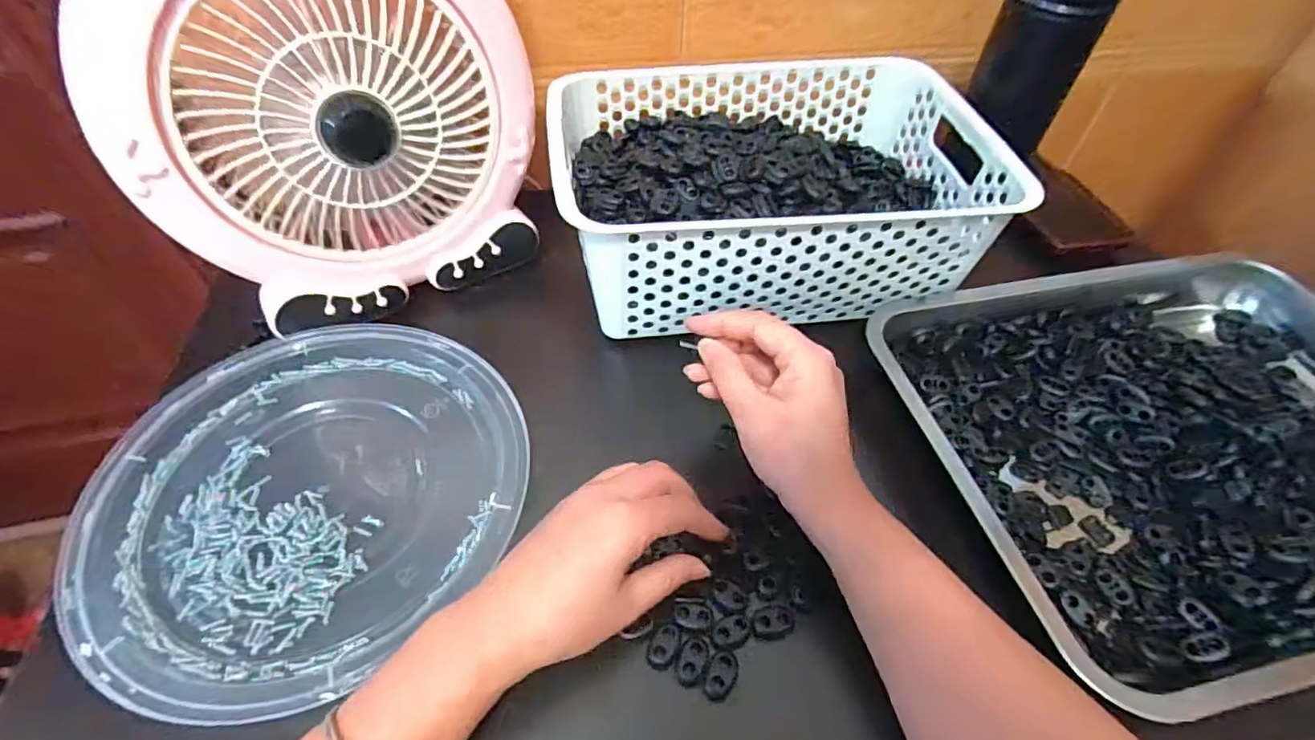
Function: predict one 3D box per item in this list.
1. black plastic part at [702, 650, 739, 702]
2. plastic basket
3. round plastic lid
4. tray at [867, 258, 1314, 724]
[{"bbox_3d":[0.032,0.152,0.291,0.013,0.007,0.022,20,53,14],"label":"black plastic part"},{"bbox_3d":[0.082,-0.151,0.453,0.311,0.087,0.222,-6,51,-7],"label":"plastic basket"},{"bbox_3d":[-0.198,0.062,0.339,0.224,0.020,0.222,1,51,-1],"label":"round plastic lid"},{"bbox_3d":[0.364,0.037,0.390,0.414,0.063,0.285,-9,55,-9],"label":"tray"}]

